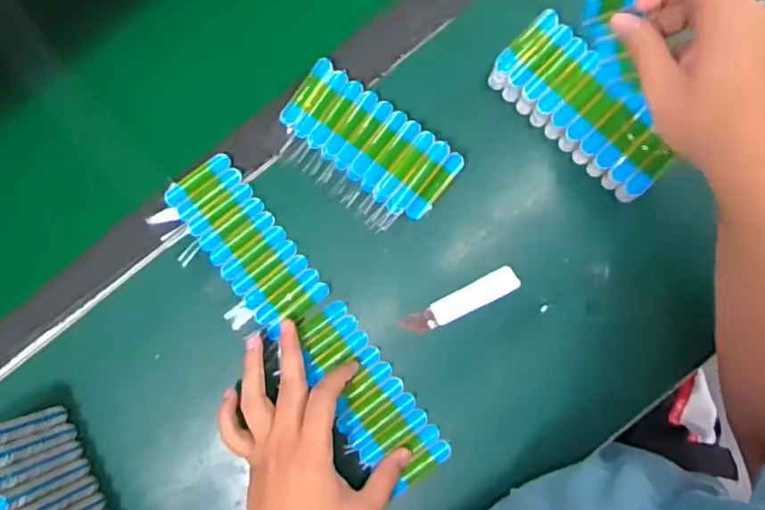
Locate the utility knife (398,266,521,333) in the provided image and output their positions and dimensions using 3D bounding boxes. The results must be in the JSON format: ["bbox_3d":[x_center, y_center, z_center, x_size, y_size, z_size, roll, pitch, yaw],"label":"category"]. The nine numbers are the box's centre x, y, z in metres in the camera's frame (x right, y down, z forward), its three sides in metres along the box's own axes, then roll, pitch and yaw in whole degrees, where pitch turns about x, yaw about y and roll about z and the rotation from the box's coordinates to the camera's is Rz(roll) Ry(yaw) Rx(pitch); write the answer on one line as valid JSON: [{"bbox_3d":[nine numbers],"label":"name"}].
[{"bbox_3d":[0.064,0.039,0.502,0.098,0.006,0.021,-27,84,0],"label":"utility knife"}]

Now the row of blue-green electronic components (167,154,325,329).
[{"bbox_3d":[-0.113,-0.009,0.512,0.062,0.007,0.150,-38,84,-1],"label":"row of blue-green electronic components"}]

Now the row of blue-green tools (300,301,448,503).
[{"bbox_3d":[-0.012,0.114,0.498,0.058,0.009,0.156,-36,84,-1],"label":"row of blue-green tools"}]

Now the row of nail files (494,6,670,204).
[{"bbox_3d":[0.163,-0.116,0.495,0.062,0.038,0.152,-44,84,-2],"label":"row of nail files"}]

